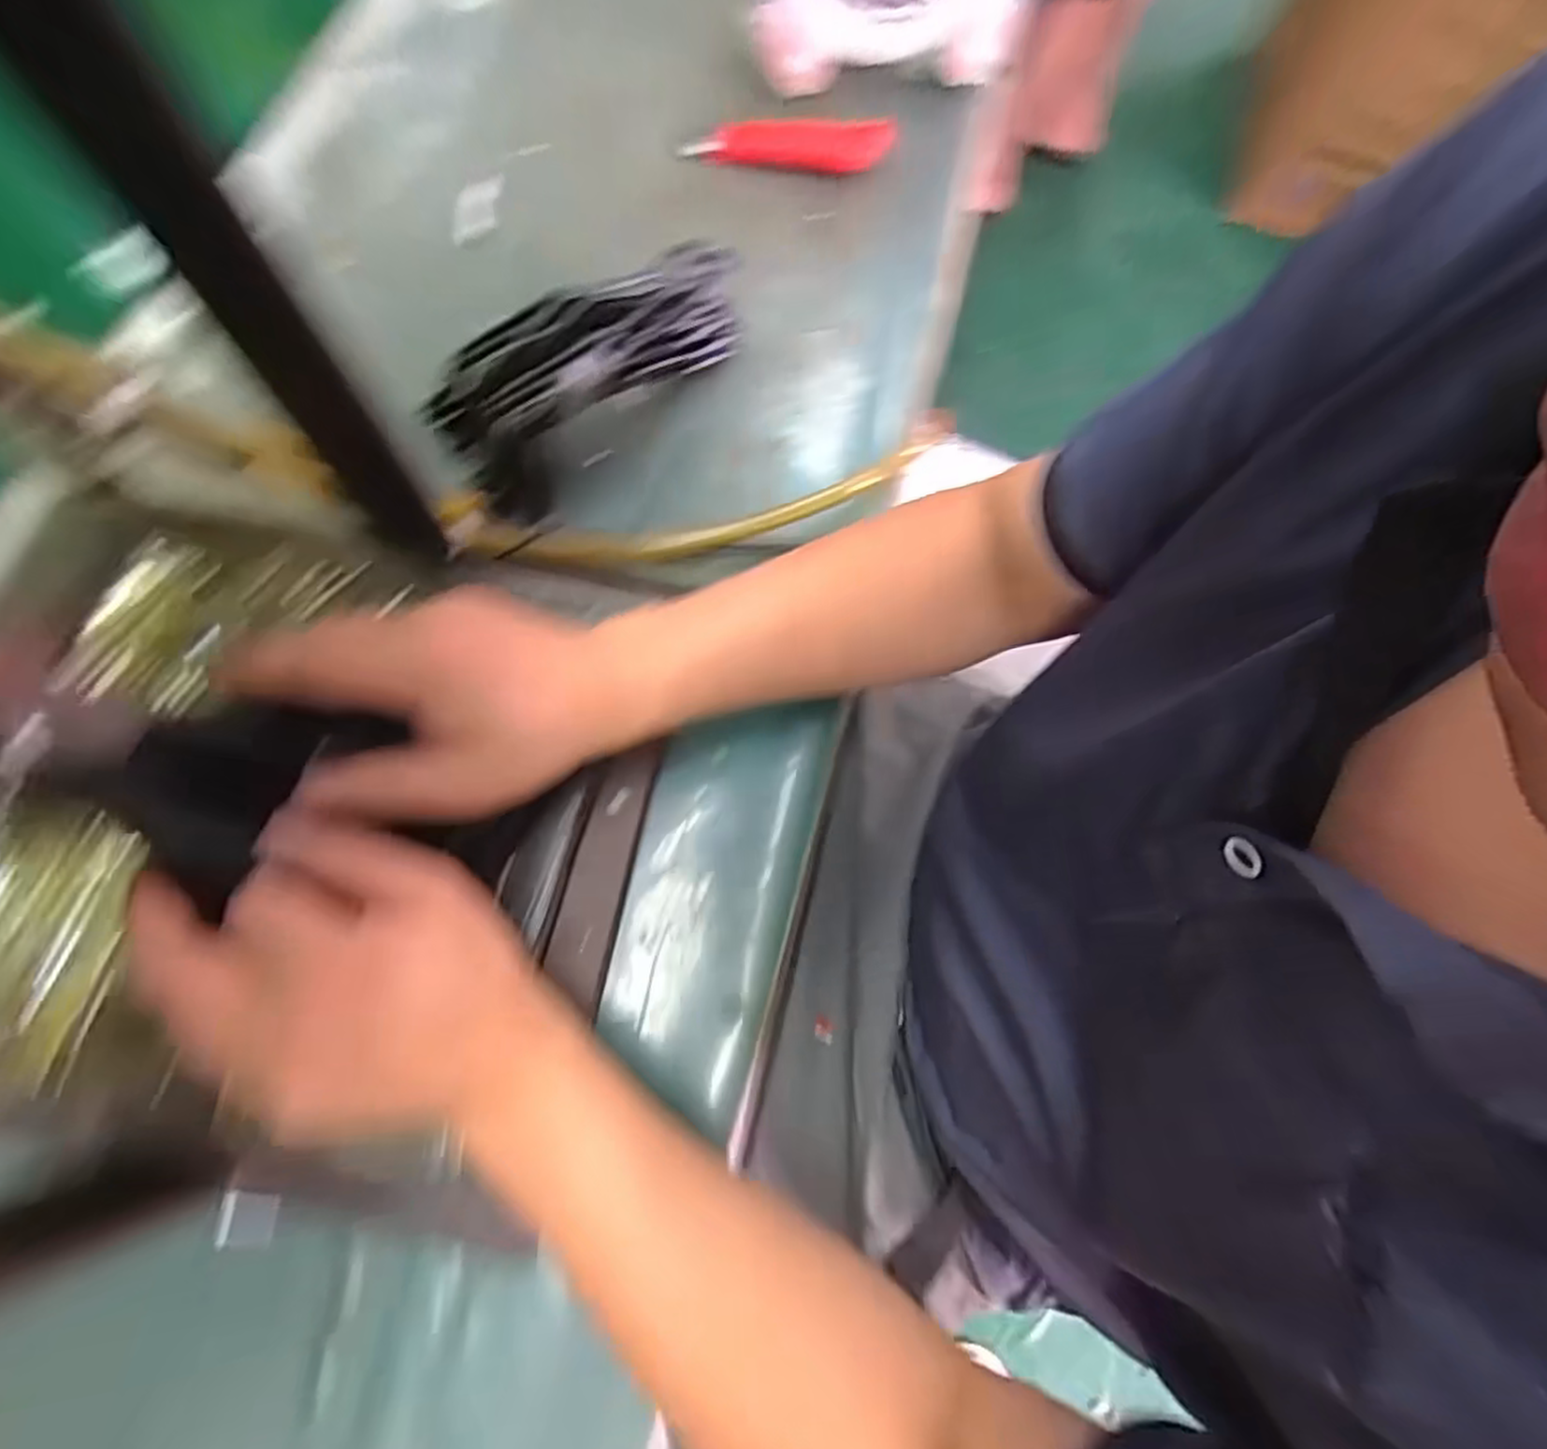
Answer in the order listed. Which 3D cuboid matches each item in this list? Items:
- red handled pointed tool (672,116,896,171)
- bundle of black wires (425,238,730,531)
[{"bbox_3d":[0.011,-0.442,0.553,0.158,0.027,0.028,3,70,0],"label":"red handled pointed tool"},{"bbox_3d":[-0.117,-0.232,0.468,0.205,0.063,0.092,-38,75,-13],"label":"bundle of black wires"}]

